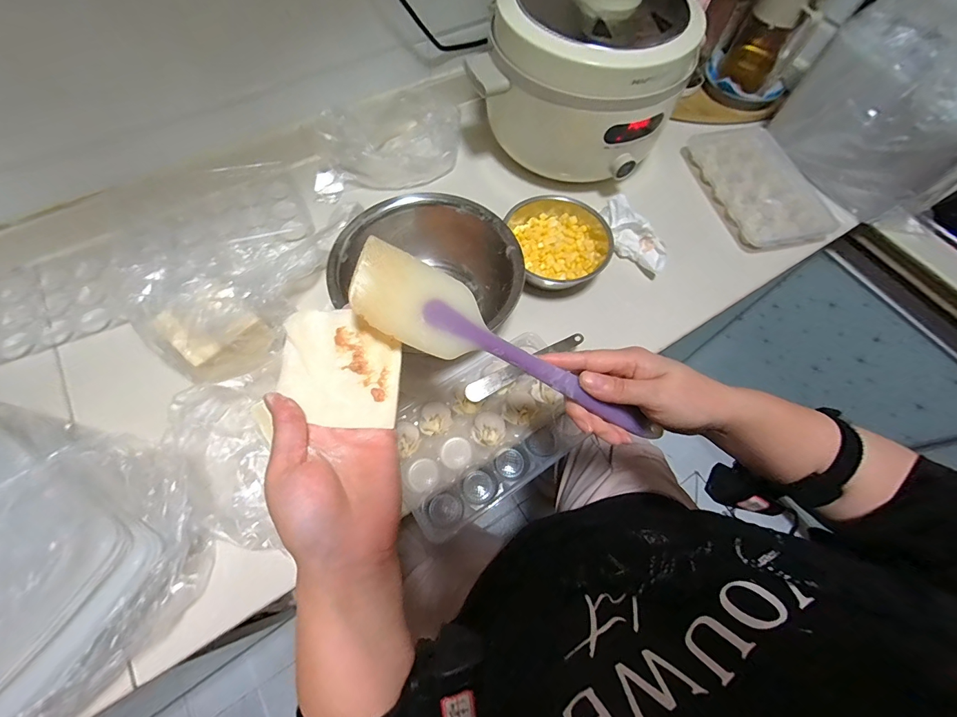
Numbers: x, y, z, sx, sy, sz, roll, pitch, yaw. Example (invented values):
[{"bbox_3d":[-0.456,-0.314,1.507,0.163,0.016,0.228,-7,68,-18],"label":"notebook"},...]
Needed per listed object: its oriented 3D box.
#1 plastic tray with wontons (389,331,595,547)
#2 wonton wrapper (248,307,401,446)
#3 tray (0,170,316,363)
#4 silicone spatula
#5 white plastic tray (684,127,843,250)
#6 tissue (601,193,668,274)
[{"bbox_3d":[0.006,0.081,0.447,0.213,0.032,0.139,-31,71,-15],"label":"plastic tray with wontons"},{"bbox_3d":[-0.094,0.006,0.262,0.082,0.017,0.078,3,65,-1],"label":"wonton wrapper"},{"bbox_3d":[-0.422,-0.131,0.519,0.411,0.044,0.129,-29,77,-15],"label":"tray"},{"bbox_3d":[0.031,0.003,0.287,0.250,0.011,0.051,28,64,-19],"label":"silicone spatula"},{"bbox_3d":[0.418,-0.261,0.609,0.143,0.038,0.227,-14,67,-9],"label":"white plastic tray"},{"bbox_3d":[0.211,-0.166,0.546,0.033,0.041,0.111,-38,90,-17],"label":"tissue"}]

